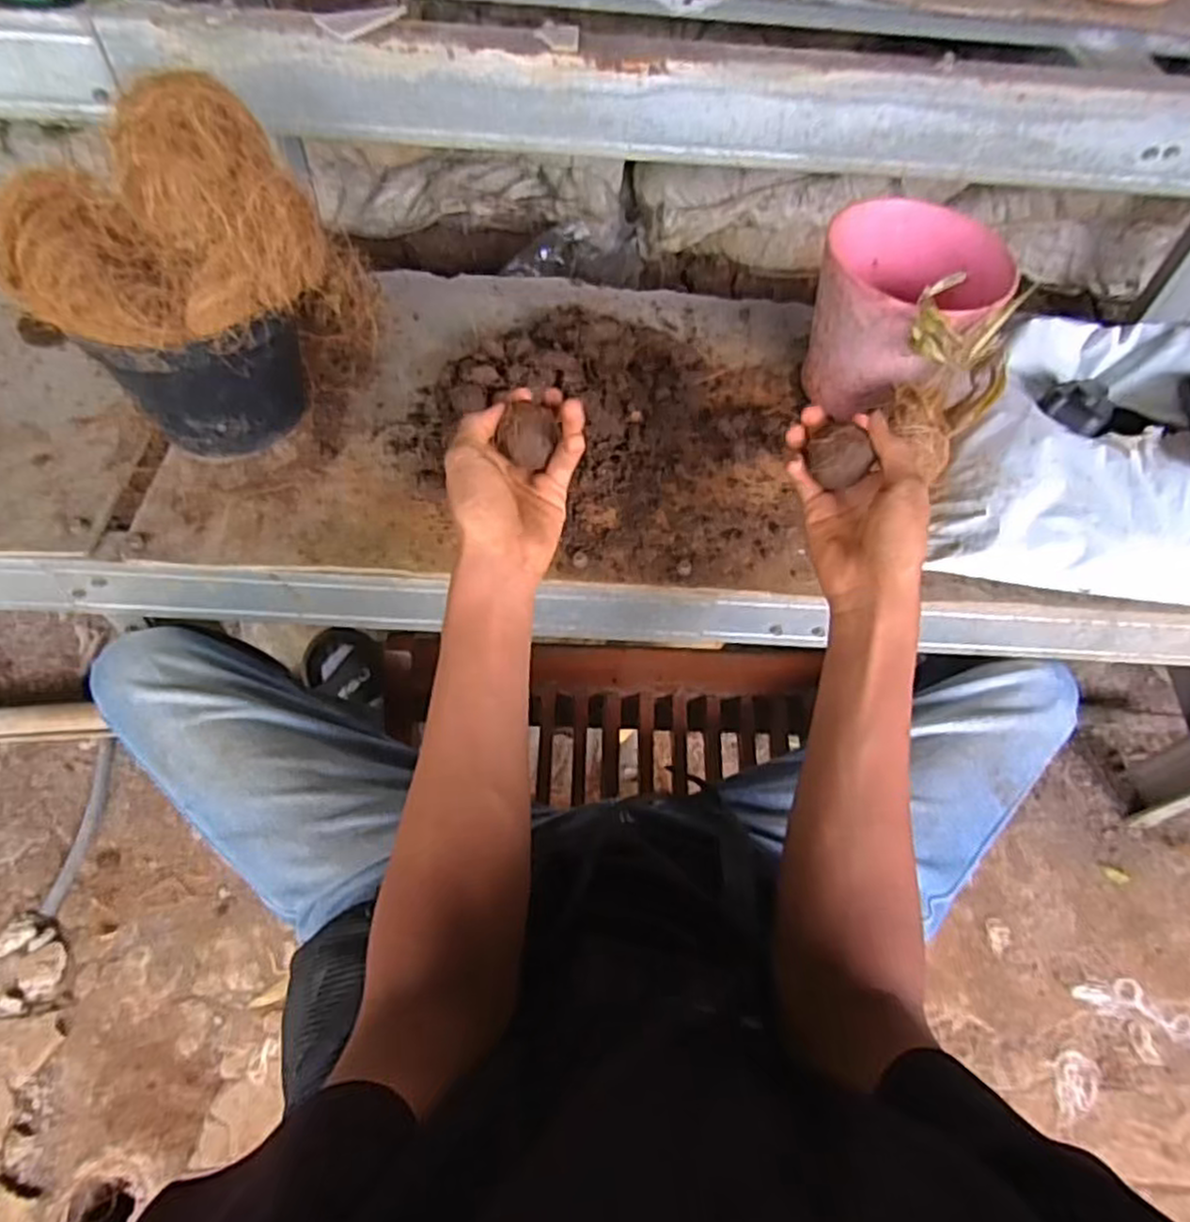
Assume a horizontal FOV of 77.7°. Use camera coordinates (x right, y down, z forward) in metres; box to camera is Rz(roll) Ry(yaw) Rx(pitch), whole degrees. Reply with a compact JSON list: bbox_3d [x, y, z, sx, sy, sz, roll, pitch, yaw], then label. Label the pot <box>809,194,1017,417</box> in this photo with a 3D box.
[{"bbox_3d":[0.262,-0.259,0.655,0.143,0.128,0.153,-31,64,-20],"label":"pot"}]

